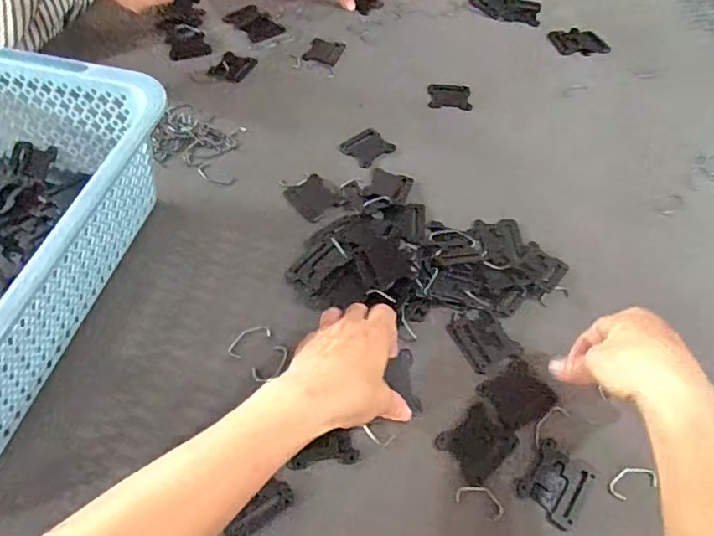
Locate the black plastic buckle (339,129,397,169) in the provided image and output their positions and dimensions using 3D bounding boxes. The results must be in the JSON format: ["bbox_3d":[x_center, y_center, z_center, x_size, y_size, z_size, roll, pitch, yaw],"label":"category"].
[{"bbox_3d":[0.011,-0.133,0.584,0.044,0.005,0.051,38,60,23],"label":"black plastic buckle"}]

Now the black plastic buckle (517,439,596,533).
[{"bbox_3d":[0.144,0.155,0.382,0.042,0.004,0.048,35,58,21],"label":"black plastic buckle"}]

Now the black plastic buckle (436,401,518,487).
[{"bbox_3d":[0.091,0.130,0.398,0.051,0.004,0.043,-31,60,-24],"label":"black plastic buckle"}]

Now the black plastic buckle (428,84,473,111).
[{"bbox_3d":[0.112,-0.209,0.642,0.051,0.004,0.047,7,52,2],"label":"black plastic buckle"}]

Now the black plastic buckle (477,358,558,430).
[{"bbox_3d":[0.128,0.099,0.422,0.048,0.004,0.044,-25,58,-21],"label":"black plastic buckle"}]

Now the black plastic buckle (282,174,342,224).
[{"bbox_3d":[-0.044,-0.072,0.534,0.045,0.007,0.054,-31,60,-24],"label":"black plastic buckle"}]

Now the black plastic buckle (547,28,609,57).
[{"bbox_3d":[0.300,-0.306,0.717,0.071,0.004,0.055,-9,54,-10],"label":"black plastic buckle"}]

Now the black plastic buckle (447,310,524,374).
[{"bbox_3d":[0.106,0.058,0.450,0.043,0.004,0.054,-22,57,-19],"label":"black plastic buckle"}]

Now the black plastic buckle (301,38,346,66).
[{"bbox_3d":[-0.043,-0.284,0.695,0.046,0.004,0.053,16,53,9],"label":"black plastic buckle"}]

